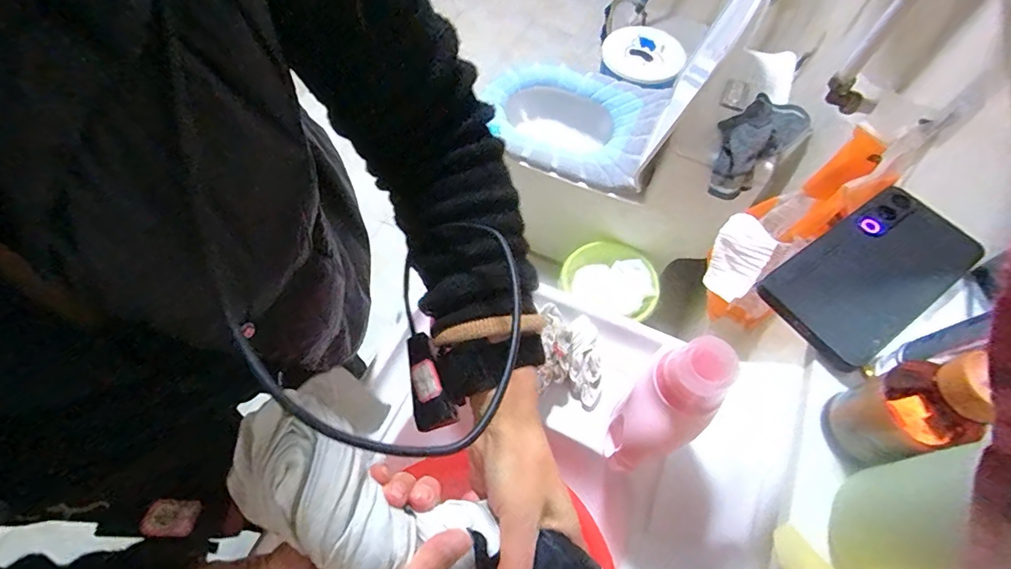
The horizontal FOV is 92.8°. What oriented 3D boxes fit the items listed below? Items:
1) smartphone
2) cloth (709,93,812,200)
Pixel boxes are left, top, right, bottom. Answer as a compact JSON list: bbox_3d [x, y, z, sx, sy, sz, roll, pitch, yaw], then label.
[{"bbox_3d":[0.257,-0.011,0.334,0.159,0.008,0.076,-31,67,-17],"label":"smartphone"},{"bbox_3d":[0.459,-0.264,0.915,0.201,0.114,0.126,-39,69,-20],"label":"cloth"}]

